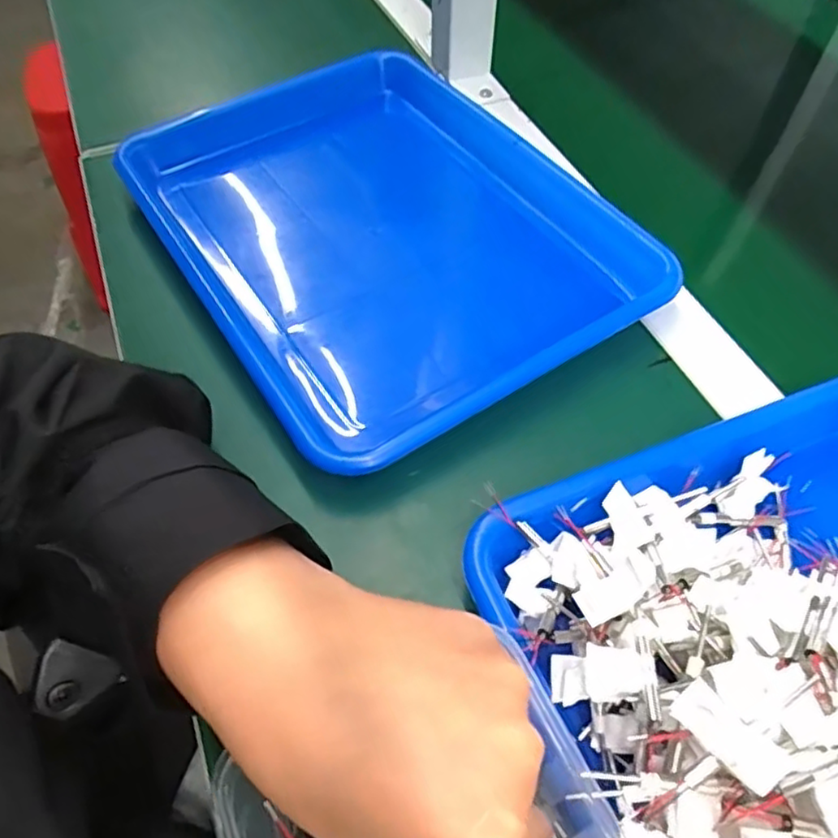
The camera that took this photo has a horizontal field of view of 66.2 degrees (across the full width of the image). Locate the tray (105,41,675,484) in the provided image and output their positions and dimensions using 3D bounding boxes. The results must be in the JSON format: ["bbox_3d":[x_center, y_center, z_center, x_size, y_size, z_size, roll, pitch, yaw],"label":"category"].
[{"bbox_3d":[-0.028,-0.129,0.423,0.245,0.039,0.329,-28,60,-17],"label":"tray"}]

